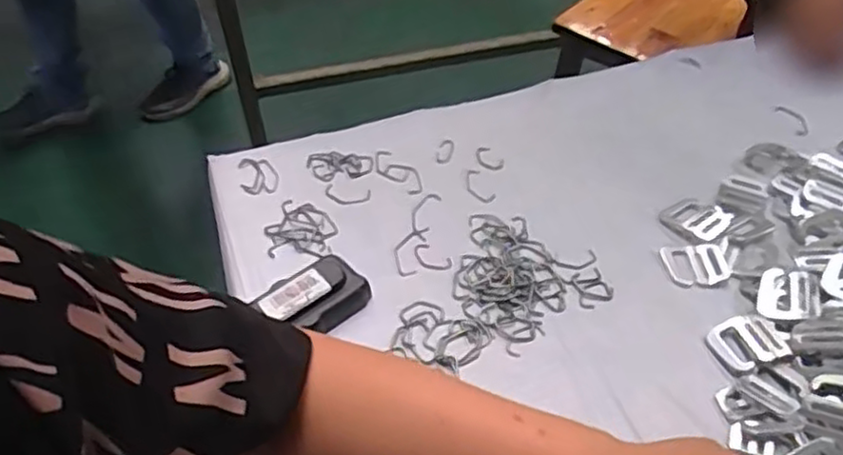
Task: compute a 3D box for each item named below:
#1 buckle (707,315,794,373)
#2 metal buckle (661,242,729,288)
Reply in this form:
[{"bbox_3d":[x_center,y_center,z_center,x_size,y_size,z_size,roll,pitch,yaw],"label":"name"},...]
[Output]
[{"bbox_3d":[0.230,0.082,0.487,0.045,0.010,0.038,-13,49,-11],"label":"buckle"},{"bbox_3d":[0.216,0.028,0.539,0.046,0.004,0.038,-2,48,-2],"label":"metal buckle"}]

